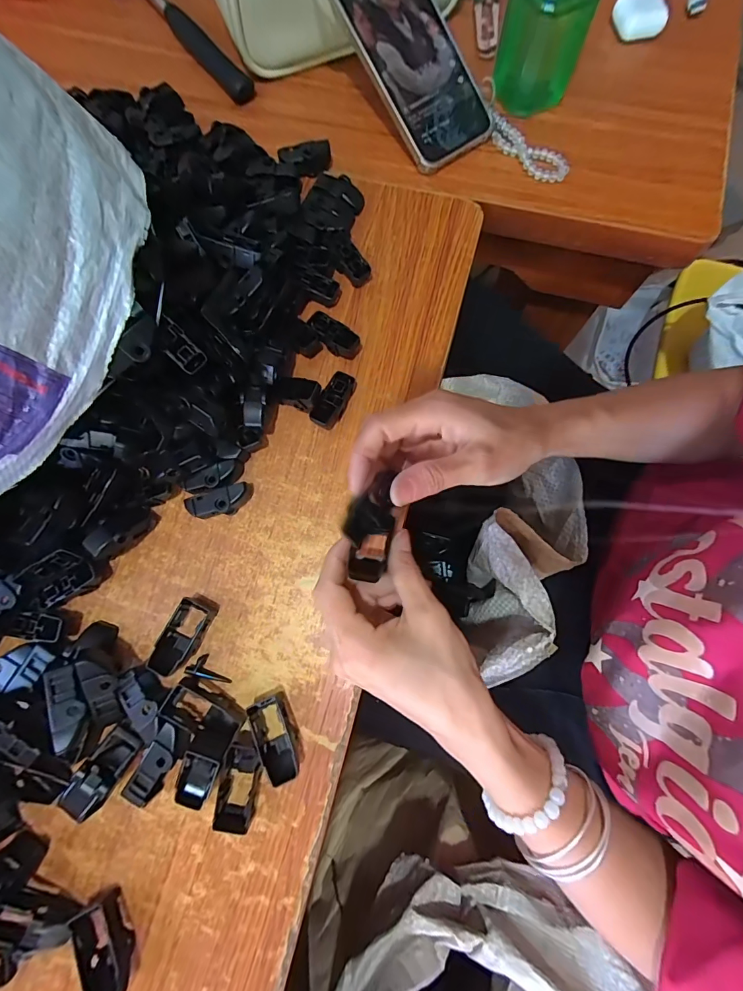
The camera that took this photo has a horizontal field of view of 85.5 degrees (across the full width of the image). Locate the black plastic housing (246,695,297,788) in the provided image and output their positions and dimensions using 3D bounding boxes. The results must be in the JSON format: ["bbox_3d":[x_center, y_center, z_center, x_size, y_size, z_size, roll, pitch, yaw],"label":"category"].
[{"bbox_3d":[-0.064,0.161,0.266,0.022,0.019,0.049,-21,78,-5],"label":"black plastic housing"}]

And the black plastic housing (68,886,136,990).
[{"bbox_3d":[-0.161,0.272,0.241,0.025,0.022,0.046,-25,79,-6],"label":"black plastic housing"}]

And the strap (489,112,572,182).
[{"bbox_3d":[0.143,-0.319,0.369,0.084,0.009,0.029,33,79,7],"label":"strap"}]

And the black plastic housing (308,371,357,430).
[{"bbox_3d":[-0.029,-0.073,0.313,0.021,0.021,0.048,22,78,5],"label":"black plastic housing"}]

